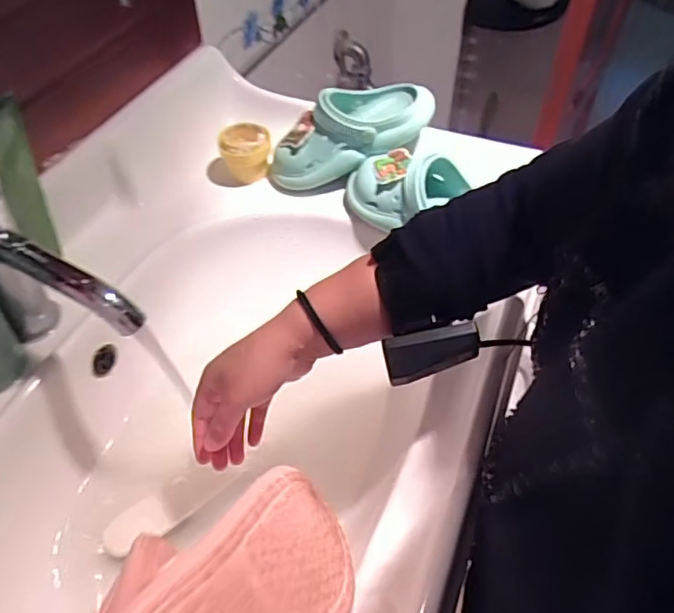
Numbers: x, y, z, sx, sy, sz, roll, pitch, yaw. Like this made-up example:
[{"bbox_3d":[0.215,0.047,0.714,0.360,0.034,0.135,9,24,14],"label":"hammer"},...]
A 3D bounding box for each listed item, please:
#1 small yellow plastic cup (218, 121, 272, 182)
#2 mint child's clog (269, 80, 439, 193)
[{"bbox_3d":[-0.106,-0.177,0.683,0.057,0.056,0.053,-1,49,1],"label":"small yellow plastic cup"},{"bbox_3d":[0.009,-0.202,0.657,0.196,0.083,0.078,-25,50,5],"label":"mint child's clog"}]

